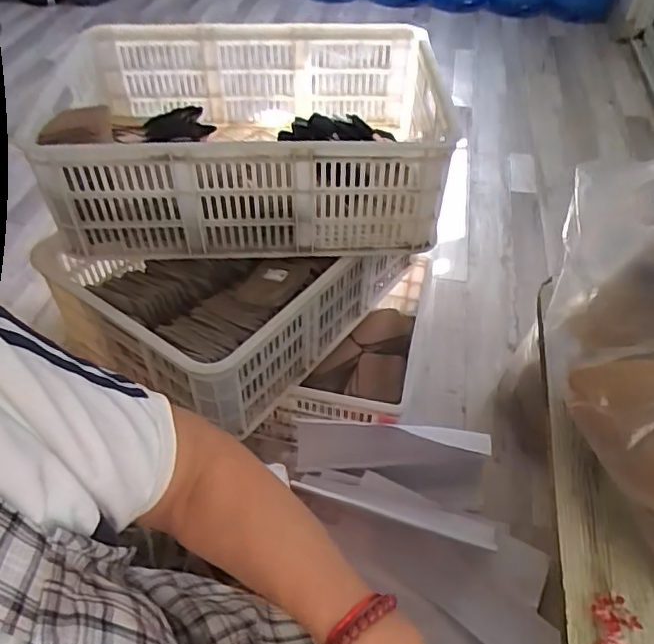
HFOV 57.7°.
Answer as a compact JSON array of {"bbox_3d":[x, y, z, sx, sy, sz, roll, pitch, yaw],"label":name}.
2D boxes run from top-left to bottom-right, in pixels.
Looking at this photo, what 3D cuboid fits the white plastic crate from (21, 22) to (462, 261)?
[{"bbox_3d":[-0.127,-0.349,1.049,0.621,0.201,0.491,-1,47,-1],"label":"white plastic crate"}]

